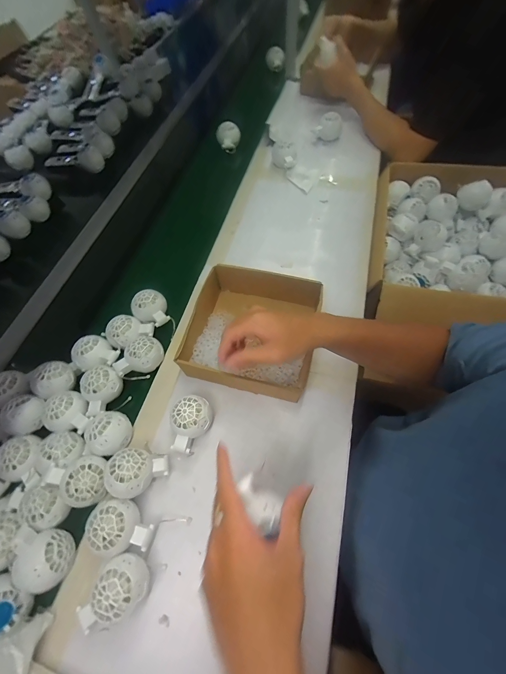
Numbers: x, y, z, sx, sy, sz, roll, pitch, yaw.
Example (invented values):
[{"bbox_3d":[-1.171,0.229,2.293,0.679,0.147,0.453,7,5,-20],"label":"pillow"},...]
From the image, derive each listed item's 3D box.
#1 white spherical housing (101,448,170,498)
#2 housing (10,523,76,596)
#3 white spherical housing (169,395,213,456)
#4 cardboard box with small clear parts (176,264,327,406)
[{"bbox_3d":[-0.161,0.190,0.386,0.072,0.057,0.061,1,62,6],"label":"white spherical housing"},{"bbox_3d":[-0.267,0.281,0.347,0.062,0.055,0.063,7,63,9],"label":"housing"},{"bbox_3d":[-0.095,0.132,0.418,0.056,0.052,0.080,18,65,14],"label":"white spherical housing"},{"bbox_3d":[-0.002,-0.014,0.481,0.202,0.076,0.198,11,63,10],"label":"cardboard box with small clear parts"}]

